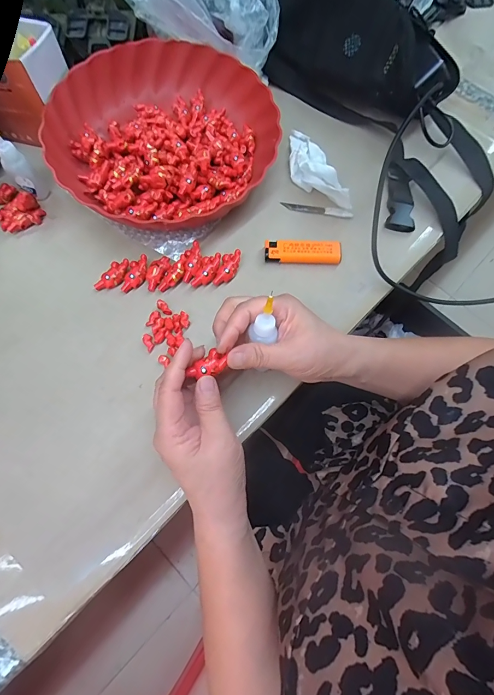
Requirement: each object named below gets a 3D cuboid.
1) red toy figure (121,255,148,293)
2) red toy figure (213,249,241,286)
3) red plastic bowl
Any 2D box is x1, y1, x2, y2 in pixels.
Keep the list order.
[{"bbox_3d":[-0.114,-0.076,0.356,0.018,0.008,0.041,16,71,3],"label":"red toy figure"},{"bbox_3d":[-0.020,-0.083,0.358,0.019,0.008,0.044,29,85,7],"label":"red toy figure"},{"bbox_3d":[-0.096,-0.240,0.389,0.224,0.052,0.228,1,71,-2],"label":"red plastic bowl"}]

